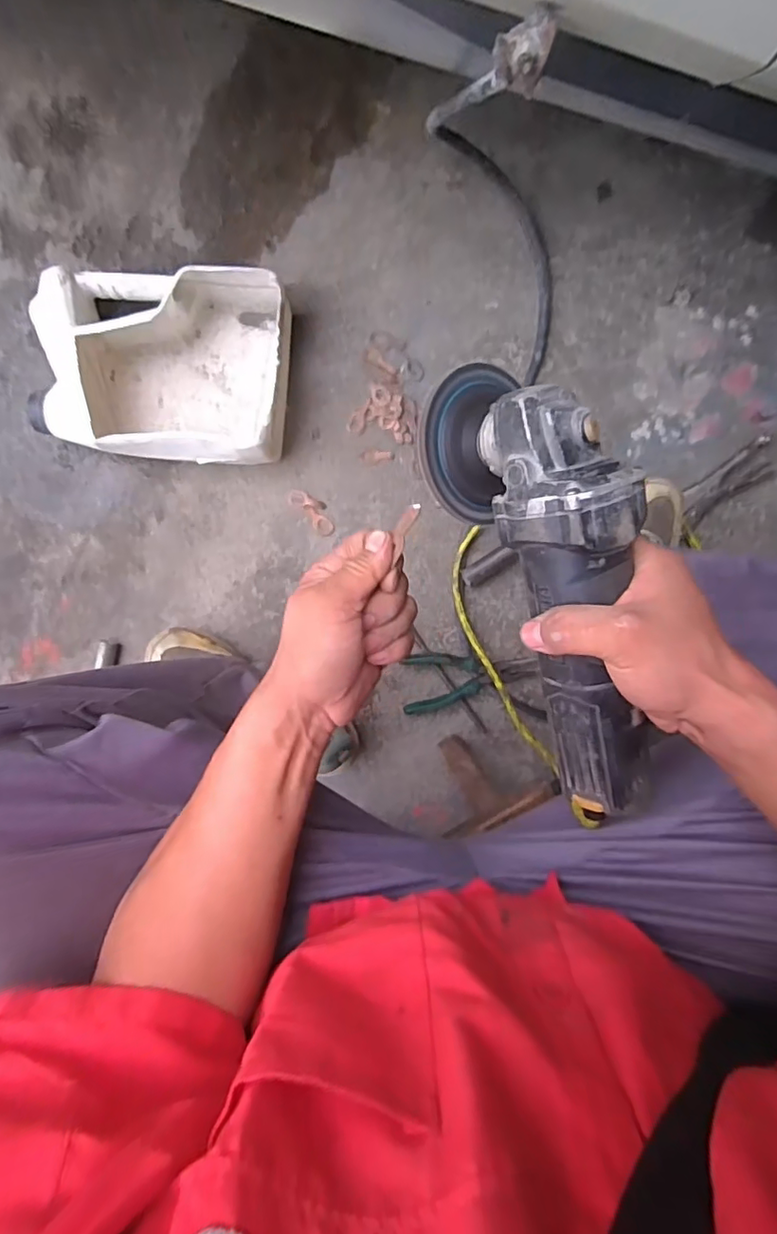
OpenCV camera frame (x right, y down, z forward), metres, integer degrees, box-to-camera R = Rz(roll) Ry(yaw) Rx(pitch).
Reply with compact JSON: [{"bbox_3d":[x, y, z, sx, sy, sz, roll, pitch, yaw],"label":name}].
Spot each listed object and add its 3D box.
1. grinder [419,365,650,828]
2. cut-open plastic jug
[{"bbox_3d":[0.098,-0.012,0.321,0.092,0.072,0.276,-18,97,0],"label":"grinder"},{"bbox_3d":[-0.264,-0.291,0.665,0.276,0.088,0.202,2,98,-3],"label":"cut-open plastic jug"}]

